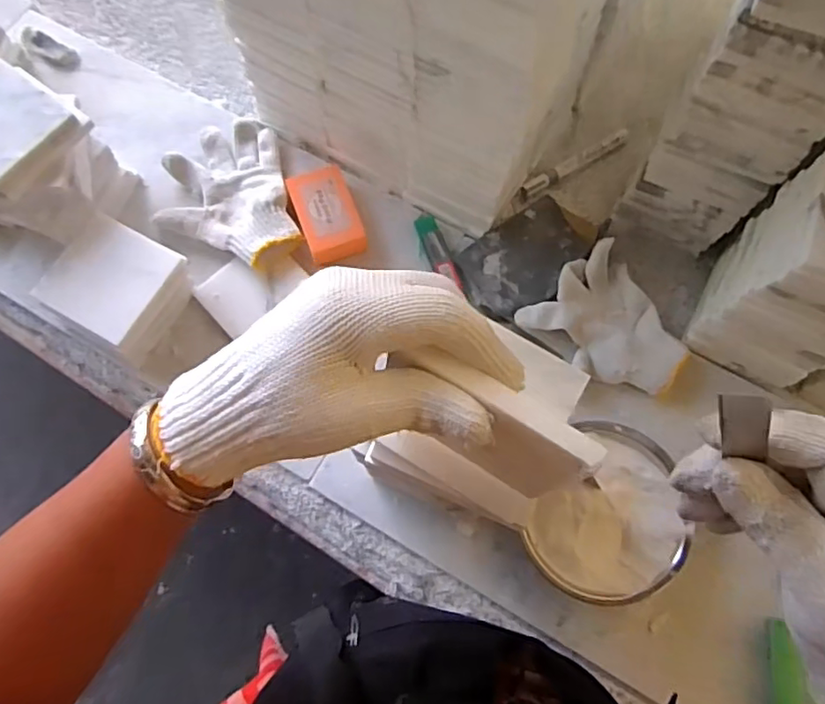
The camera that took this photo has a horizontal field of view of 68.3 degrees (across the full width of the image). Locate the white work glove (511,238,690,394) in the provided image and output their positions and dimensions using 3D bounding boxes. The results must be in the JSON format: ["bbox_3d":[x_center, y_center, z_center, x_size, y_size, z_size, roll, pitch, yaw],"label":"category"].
[{"bbox_3d":[0.197,-0.024,0.603,0.145,0.044,0.109,42,77,9],"label":"white work glove"}]

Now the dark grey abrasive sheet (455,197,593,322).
[{"bbox_3d":[0.120,-0.098,0.644,0.145,0.010,0.092,-38,76,-21],"label":"dark grey abrasive sheet"}]

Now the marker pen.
[{"bbox_3d":[0.184,-0.213,0.683,0.150,0.012,0.015,-32,78,-10],"label":"marker pen"}]

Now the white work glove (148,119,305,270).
[{"bbox_3d":[-0.201,-0.167,0.647,0.132,0.032,0.177,-14,75,-6],"label":"white work glove"}]

